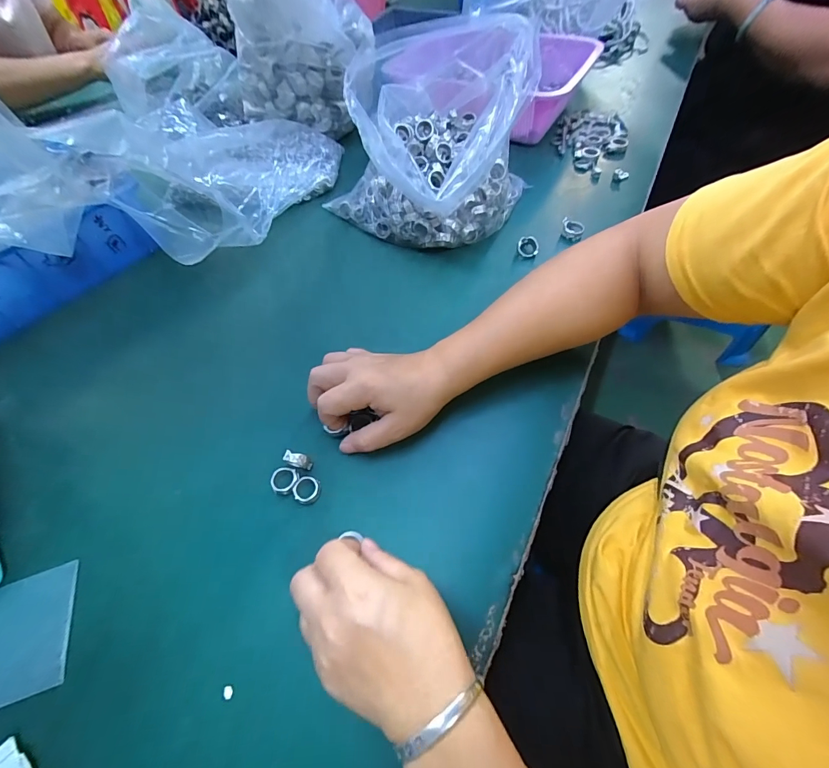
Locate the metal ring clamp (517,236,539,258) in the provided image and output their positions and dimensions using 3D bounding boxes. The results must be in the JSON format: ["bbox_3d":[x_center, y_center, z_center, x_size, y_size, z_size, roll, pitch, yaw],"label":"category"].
[{"bbox_3d":[0.137,-0.163,0.448,0.025,0.018,0.025,15,60,13],"label":"metal ring clamp"}]

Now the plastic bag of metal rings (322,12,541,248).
[{"bbox_3d":[0.017,-0.297,0.453,0.217,0.187,0.188,34,66,21],"label":"plastic bag of metal rings"}]

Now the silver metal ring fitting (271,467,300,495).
[{"bbox_3d":[-0.108,0.080,0.308,0.022,0.005,0.022,-2,58,3],"label":"silver metal ring fitting"}]

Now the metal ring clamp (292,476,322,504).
[{"bbox_3d":[-0.088,0.086,0.303,0.021,0.004,0.021,-2,58,3],"label":"metal ring clamp"}]

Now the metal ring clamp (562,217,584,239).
[{"bbox_3d":[0.196,-0.192,0.464,0.028,0.021,0.022,19,61,15],"label":"metal ring clamp"}]

